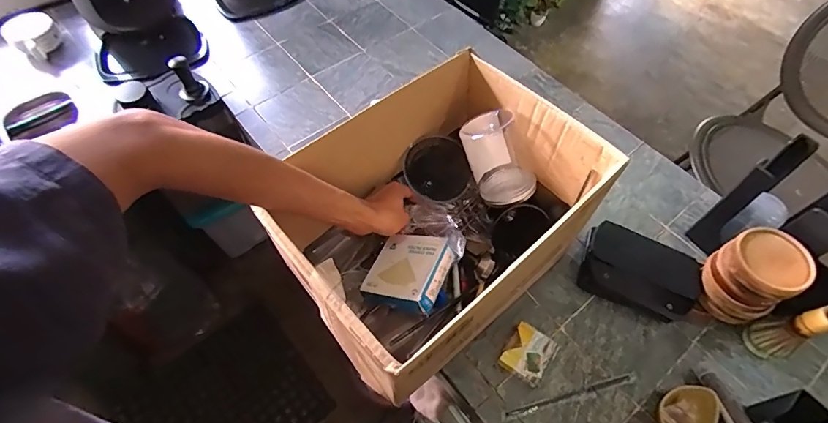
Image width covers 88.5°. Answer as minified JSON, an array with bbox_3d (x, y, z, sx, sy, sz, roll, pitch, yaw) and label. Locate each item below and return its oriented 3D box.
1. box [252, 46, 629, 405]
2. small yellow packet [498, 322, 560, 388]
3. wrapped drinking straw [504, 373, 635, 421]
[{"bbox_3d":[0.037,0.021,0.632,0.418,0.253,0.291,-37,66,-22],"label":"box"},{"bbox_3d":[0.171,0.217,0.639,0.064,0.032,0.073,32,63,17],"label":"small yellow packet"},{"bbox_3d":[0.229,0.270,0.623,0.214,0.005,0.013,-13,59,-9],"label":"wrapped drinking straw"}]

